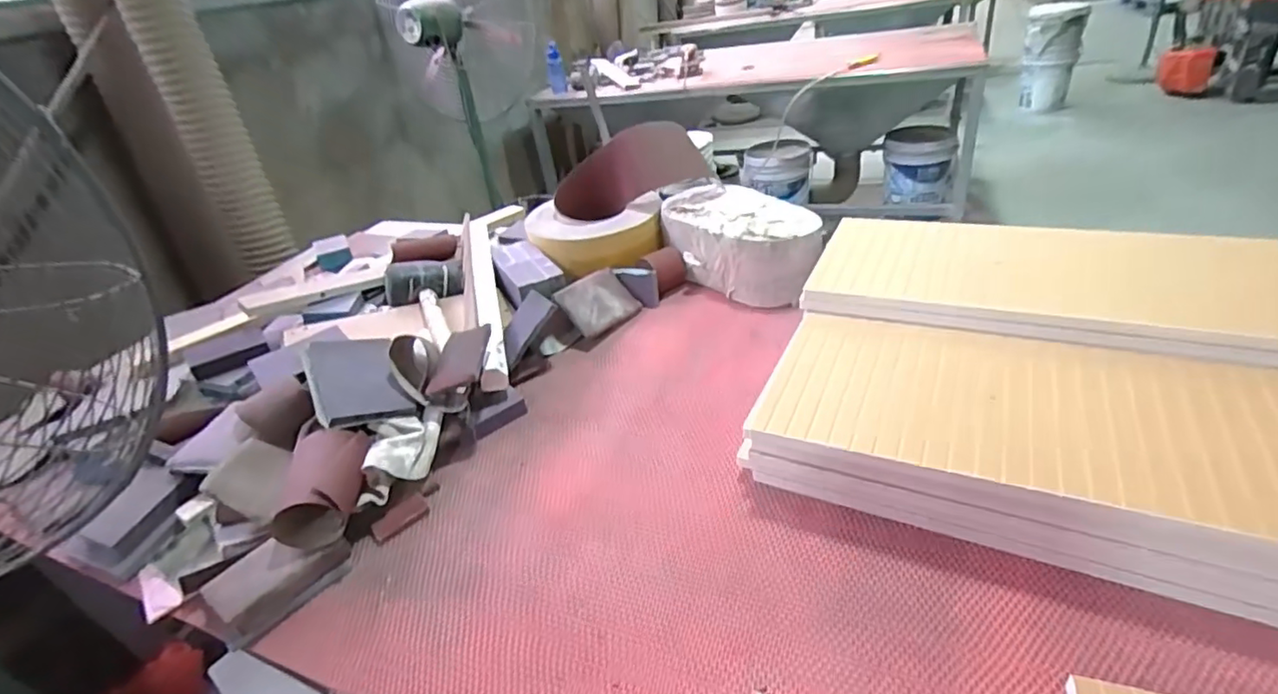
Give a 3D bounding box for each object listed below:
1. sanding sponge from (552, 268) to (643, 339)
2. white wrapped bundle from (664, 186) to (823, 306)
[{"bbox_3d":[-0.067,-0.071,0.955,0.125,0.018,0.094,-29,77,-35],"label":"sanding sponge"},{"bbox_3d":[0.174,-0.177,0.999,0.173,0.109,0.281,-30,38,-28],"label":"white wrapped bundle"}]

